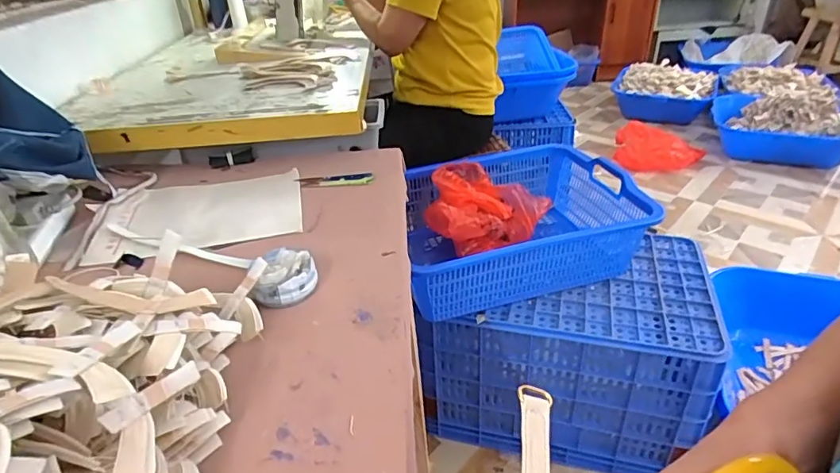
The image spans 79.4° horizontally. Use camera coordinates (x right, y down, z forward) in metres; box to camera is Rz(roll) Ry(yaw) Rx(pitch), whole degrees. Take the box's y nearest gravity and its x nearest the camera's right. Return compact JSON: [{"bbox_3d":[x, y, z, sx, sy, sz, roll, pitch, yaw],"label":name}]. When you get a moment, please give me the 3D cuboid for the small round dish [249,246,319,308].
[{"bbox_3d":[-0.141,0.042,0.542,0.061,0.034,0.067,-2,32,1],"label":"small round dish"}]

